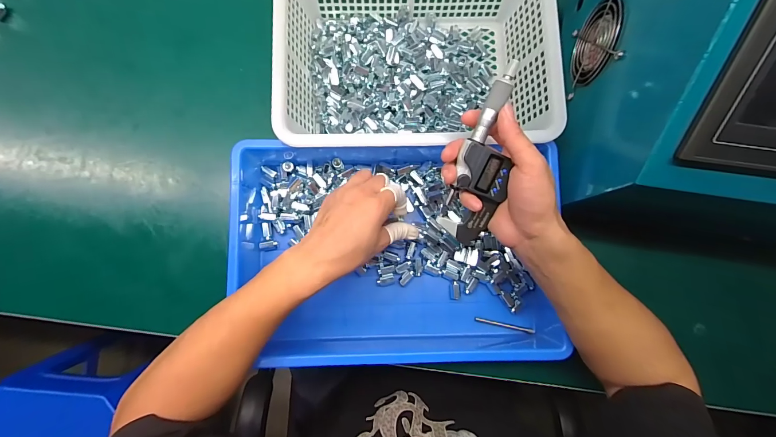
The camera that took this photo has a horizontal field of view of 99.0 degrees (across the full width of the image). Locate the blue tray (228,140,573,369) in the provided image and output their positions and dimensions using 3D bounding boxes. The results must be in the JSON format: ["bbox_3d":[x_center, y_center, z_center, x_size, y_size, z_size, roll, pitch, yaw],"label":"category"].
[{"bbox_3d":[0.010,0.042,0.393,0.363,0.064,0.263,0,83,-2],"label":"blue tray"}]

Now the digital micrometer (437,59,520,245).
[{"bbox_3d":[0.087,-0.053,0.305,0.048,0.015,0.163,7,109,-1],"label":"digital micrometer"}]

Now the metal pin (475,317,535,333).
[{"bbox_3d":[0.145,0.133,0.412,0.073,0.009,0.006,11,83,-1],"label":"metal pin"}]

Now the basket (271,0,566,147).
[{"bbox_3d":[0.031,-0.193,0.407,0.317,0.084,0.230,-4,83,-2],"label":"basket"}]

